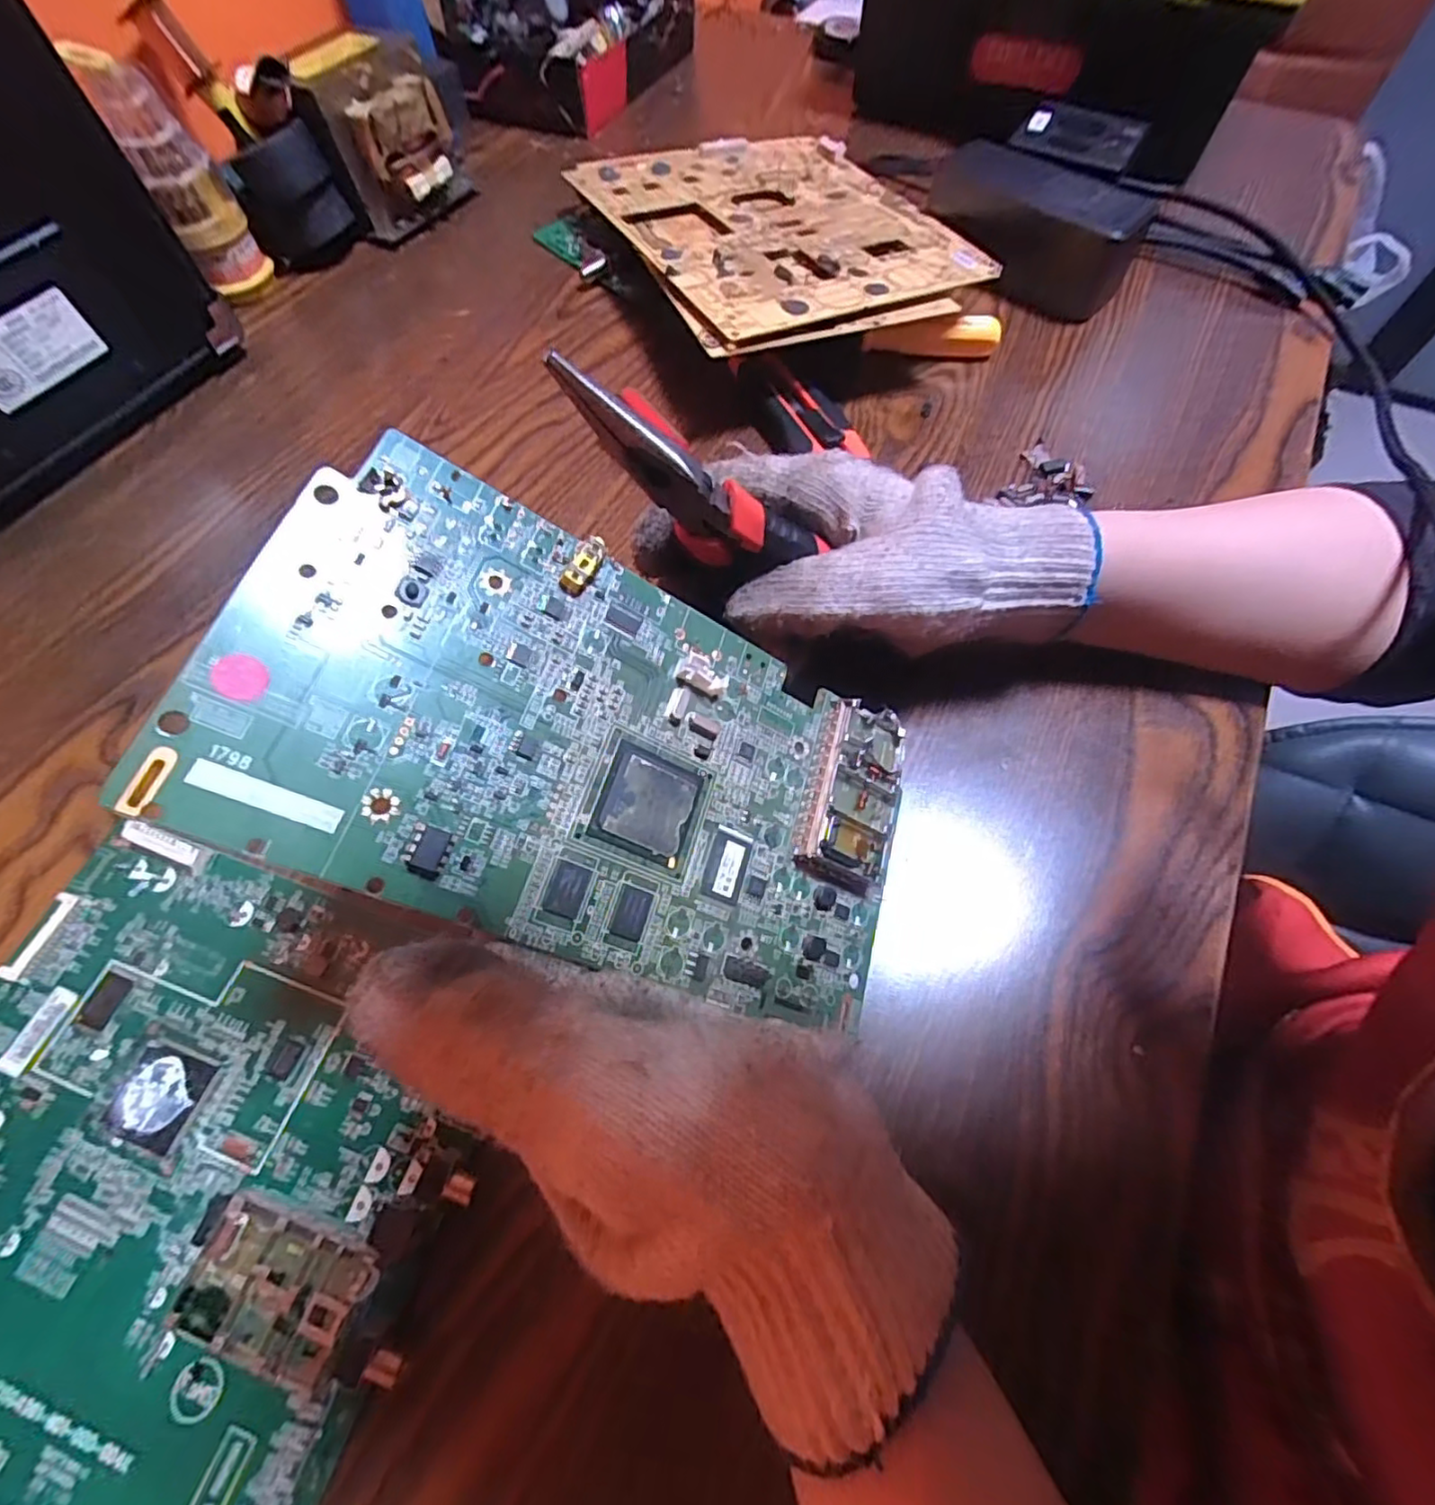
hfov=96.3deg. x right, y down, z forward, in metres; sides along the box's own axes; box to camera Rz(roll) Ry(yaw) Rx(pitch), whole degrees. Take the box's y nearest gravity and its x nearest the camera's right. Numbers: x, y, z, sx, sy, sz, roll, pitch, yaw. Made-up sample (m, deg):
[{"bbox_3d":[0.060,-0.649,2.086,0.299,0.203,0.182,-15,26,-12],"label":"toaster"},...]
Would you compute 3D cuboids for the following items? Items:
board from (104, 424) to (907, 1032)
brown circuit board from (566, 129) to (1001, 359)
[{"bbox_3d":[-0.025,0.000,0.170,0.184,0.006,0.103,24,68,-23],"label":"board"},{"bbox_3d":[0.033,-0.345,0.416,0.195,0.012,0.294,-22,60,-11],"label":"brown circuit board"}]

